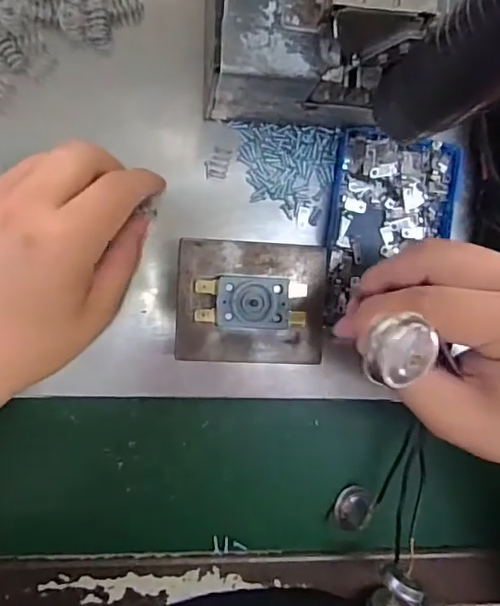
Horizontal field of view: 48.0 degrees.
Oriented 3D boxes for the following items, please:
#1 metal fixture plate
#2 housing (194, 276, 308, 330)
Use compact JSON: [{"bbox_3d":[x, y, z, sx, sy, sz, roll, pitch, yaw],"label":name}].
[{"bbox_3d":[0.001,0.000,0.297,0.078,0.006,0.063,2,93,-7],"label":"metal fixture plate"},{"bbox_3d":[0.001,0.000,0.291,0.057,0.012,0.026,3,93,-7],"label":"housing"}]

